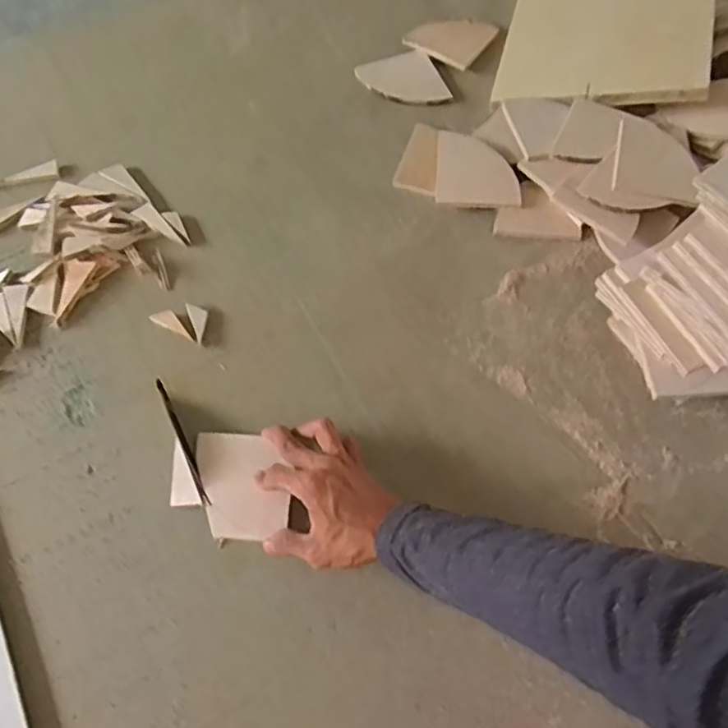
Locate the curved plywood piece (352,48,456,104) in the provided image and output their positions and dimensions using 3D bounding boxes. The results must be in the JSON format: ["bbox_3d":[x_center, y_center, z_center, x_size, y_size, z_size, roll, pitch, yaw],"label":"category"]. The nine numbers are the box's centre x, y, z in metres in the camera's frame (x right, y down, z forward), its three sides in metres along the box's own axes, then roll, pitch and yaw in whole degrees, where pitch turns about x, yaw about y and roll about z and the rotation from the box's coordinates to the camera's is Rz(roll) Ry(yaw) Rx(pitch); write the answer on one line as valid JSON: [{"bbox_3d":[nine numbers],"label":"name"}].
[{"bbox_3d":[0.052,-0.377,0.857,0.095,0.016,0.104,-21,66,-11],"label":"curved plywood piece"}]

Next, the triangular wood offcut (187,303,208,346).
[{"bbox_3d":[-0.178,-0.046,0.698,0.018,0.004,0.049,-19,65,-10],"label":"triangular wood offcut"}]

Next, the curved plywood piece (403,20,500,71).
[{"bbox_3d":[0.123,-0.454,0.885,0.094,0.009,0.100,37,73,8],"label":"curved plywood piece"}]

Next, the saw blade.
[{"bbox_3d":[-0.182,0.075,0.643,0.009,0.021,0.148,-25,67,-12],"label":"saw blade"}]

